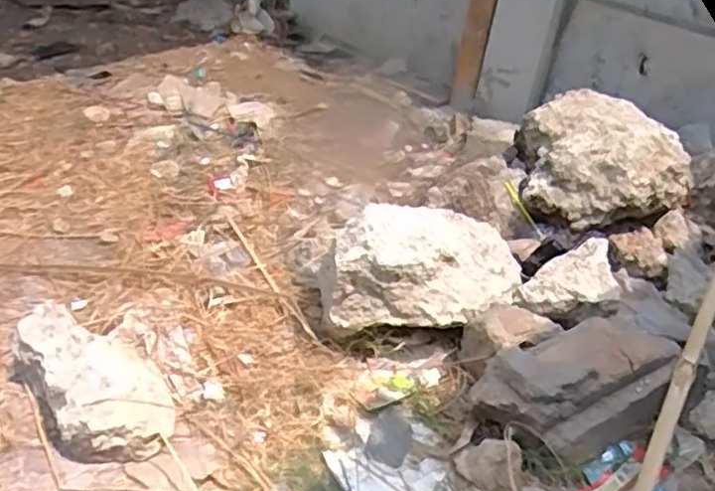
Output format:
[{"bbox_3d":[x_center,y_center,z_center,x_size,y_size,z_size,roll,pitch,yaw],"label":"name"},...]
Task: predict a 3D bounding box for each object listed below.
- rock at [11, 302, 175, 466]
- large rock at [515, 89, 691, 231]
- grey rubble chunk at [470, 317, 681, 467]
[{"bbox_3d":[-0.412,0.203,1.019,0.177,0.103,0.280,-26,47,-31],"label":"rock"},{"bbox_3d":[0.488,-0.203,1.403,0.282,0.159,0.359,-4,36,-17],"label":"large rock"},{"bbox_3d":[0.339,0.219,1.003,0.290,0.126,0.164,-11,39,-26],"label":"grey rubble chunk"}]

